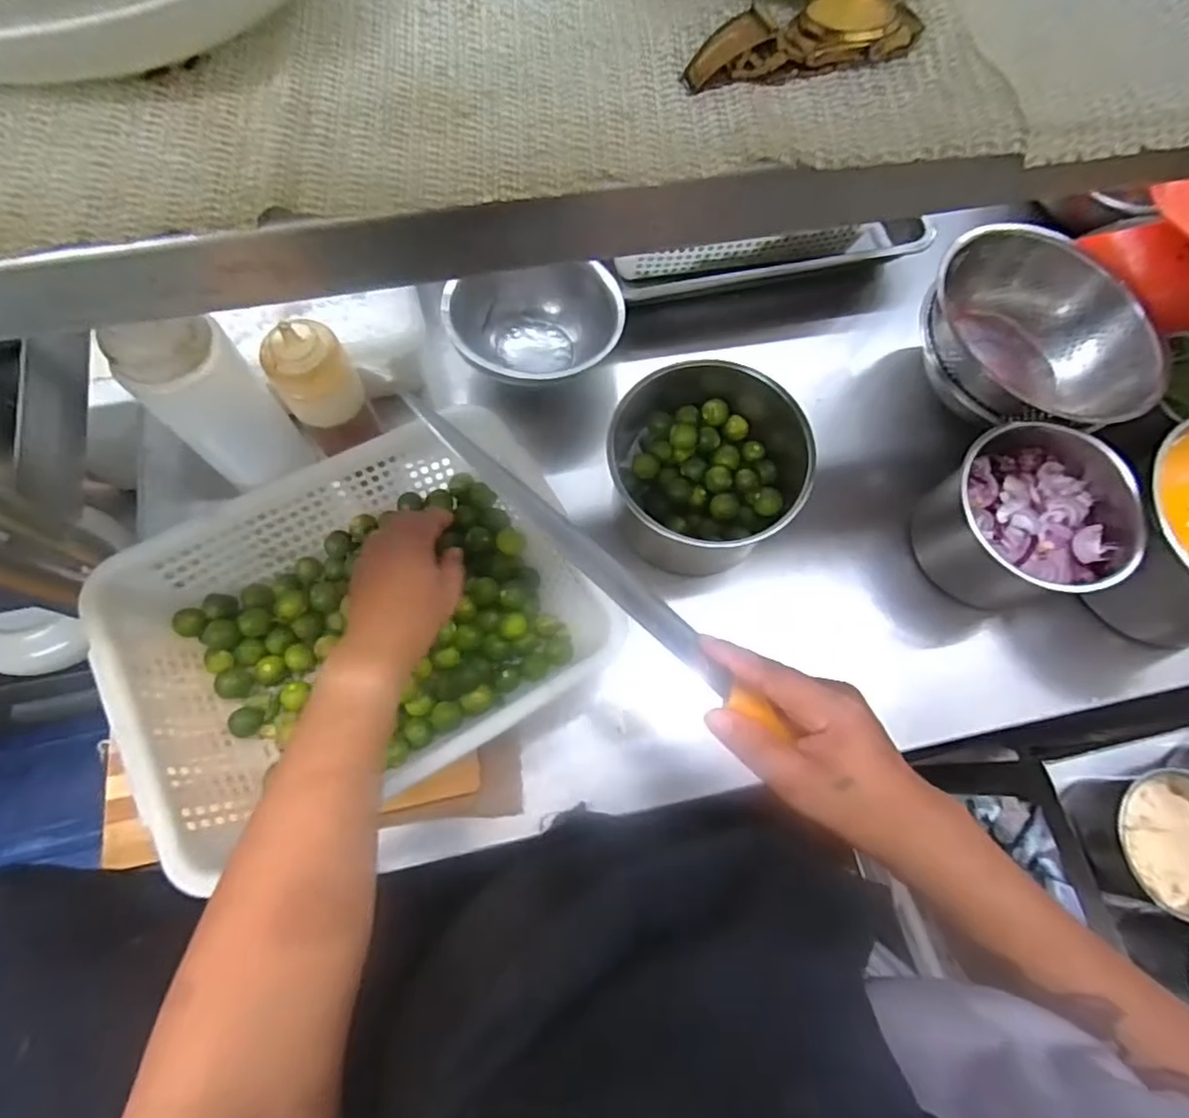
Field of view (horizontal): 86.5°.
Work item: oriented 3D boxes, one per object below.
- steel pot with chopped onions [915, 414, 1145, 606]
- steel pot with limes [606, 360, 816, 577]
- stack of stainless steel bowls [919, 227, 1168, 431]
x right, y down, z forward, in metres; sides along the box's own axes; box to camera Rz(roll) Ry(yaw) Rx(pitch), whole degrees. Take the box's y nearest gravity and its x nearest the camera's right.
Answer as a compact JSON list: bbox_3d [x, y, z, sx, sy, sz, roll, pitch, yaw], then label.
[{"bbox_3d":[0.392,-0.034,0.588,0.154,0.106,0.152,1,71,-2],"label":"steel pot with chopped onions"},{"bbox_3d":[0.105,-0.095,0.597,0.164,0.116,0.191,-27,74,-11],"label":"steel pot with limes"},{"bbox_3d":[0.435,-0.215,0.632,0.193,0.096,0.214,-25,74,-10],"label":"stack of stainless steel bowls"}]

